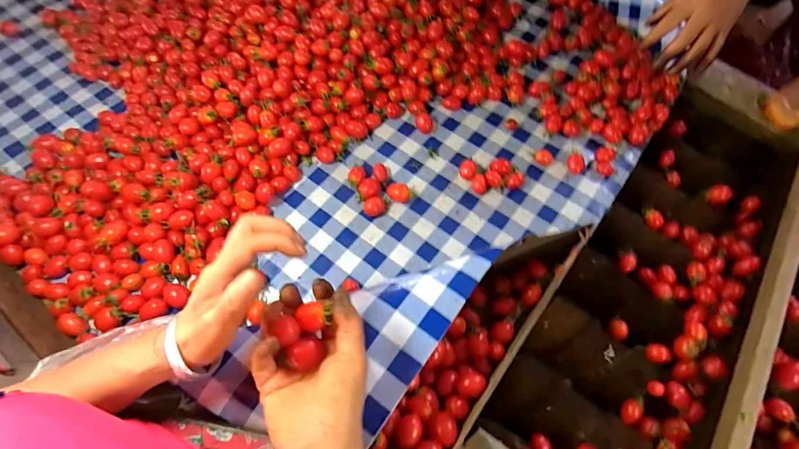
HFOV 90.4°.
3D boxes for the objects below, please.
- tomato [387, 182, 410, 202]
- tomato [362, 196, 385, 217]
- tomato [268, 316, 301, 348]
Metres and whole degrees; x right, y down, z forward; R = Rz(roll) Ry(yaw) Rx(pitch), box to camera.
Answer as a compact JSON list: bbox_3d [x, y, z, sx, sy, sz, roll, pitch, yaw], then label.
[{"bbox_3d":[-0.001,-0.044,0.552,0.032,0.022,0.020,22,65,14],"label":"tomato"},{"bbox_3d":[-0.035,-0.023,0.543,0.028,0.018,0.021,-7,62,-1],"label":"tomato"},{"bbox_3d":[-0.090,0.084,0.315,0.017,0.018,0.021,36,69,20],"label":"tomato"}]

